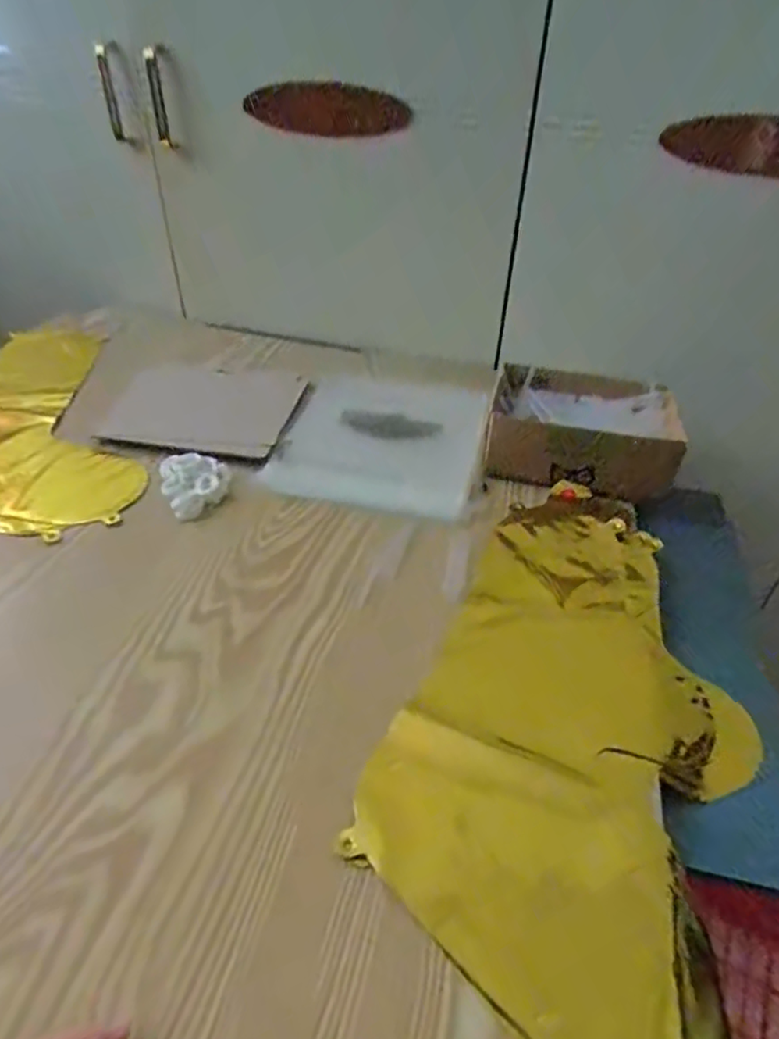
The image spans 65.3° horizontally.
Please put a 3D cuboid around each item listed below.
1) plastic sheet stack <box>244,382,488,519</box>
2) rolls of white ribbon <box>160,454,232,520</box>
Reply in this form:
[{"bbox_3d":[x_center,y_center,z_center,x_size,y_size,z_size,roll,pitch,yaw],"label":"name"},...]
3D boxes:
[{"bbox_3d":[-0.007,-0.097,0.681,0.216,0.019,0.239,9,40,10],"label":"plastic sheet stack"},{"bbox_3d":[-0.186,-0.035,0.584,0.062,0.024,0.077,-9,40,-12],"label":"rolls of white ribbon"}]

